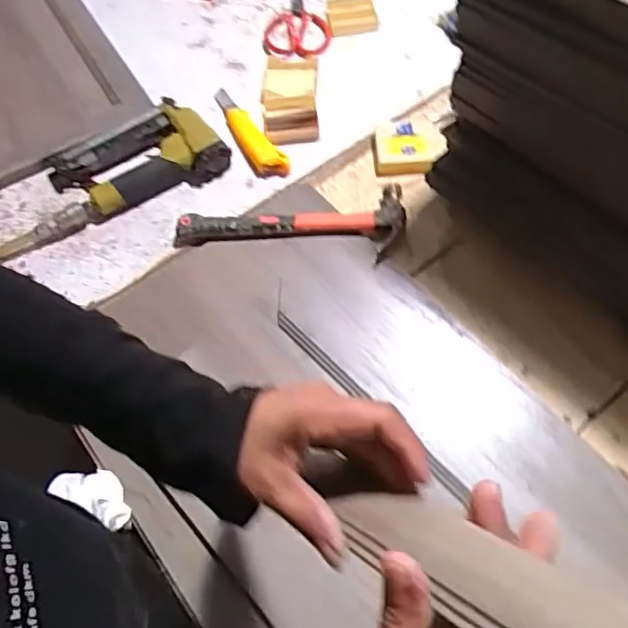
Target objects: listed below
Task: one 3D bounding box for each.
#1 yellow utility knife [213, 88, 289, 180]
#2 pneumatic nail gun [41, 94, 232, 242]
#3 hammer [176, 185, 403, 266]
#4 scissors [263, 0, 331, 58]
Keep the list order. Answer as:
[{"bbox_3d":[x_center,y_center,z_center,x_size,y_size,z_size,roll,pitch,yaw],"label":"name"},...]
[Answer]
[{"bbox_3d":[-0.091,-0.238,0.800,0.037,0.030,0.175,-31,62,-13],"label":"yellow utility knife"},{"bbox_3d":[-0.235,-0.182,0.765,0.233,0.040,0.126,-28,61,-12],"label":"pneumatic nail gun"},{"bbox_3d":[-0.028,-0.101,0.723,0.262,0.026,0.091,-1,59,4],"label":"hammer"},{"bbox_3d":[-0.028,-0.437,0.926,0.096,0.023,0.170,-6,59,1],"label":"scissors"}]

